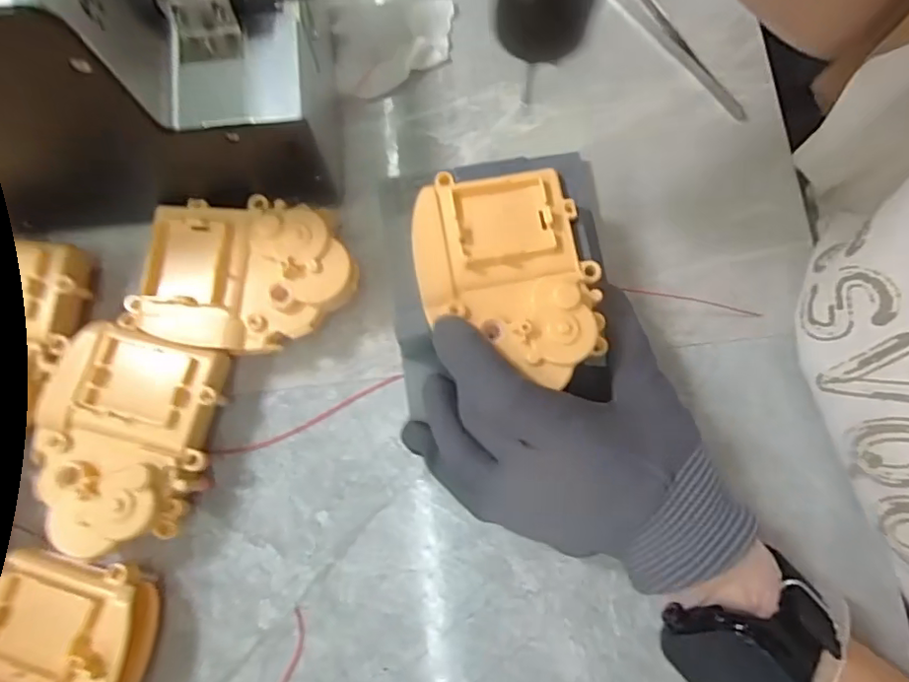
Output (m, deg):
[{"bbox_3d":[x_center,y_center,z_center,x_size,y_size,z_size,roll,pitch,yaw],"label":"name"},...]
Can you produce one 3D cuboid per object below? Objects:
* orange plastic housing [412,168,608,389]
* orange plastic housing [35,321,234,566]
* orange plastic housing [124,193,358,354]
[{"bbox_3d":[0.022,-0.029,0.233,0.074,0.013,0.090,-6,79,-1],"label":"orange plastic housing"},{"bbox_3d":[-0.149,0.045,0.261,0.079,0.039,0.100,7,79,1],"label":"orange plastic housing"},{"bbox_3d":[-0.099,-0.032,0.272,0.101,0.030,0.080,9,79,2],"label":"orange plastic housing"}]

